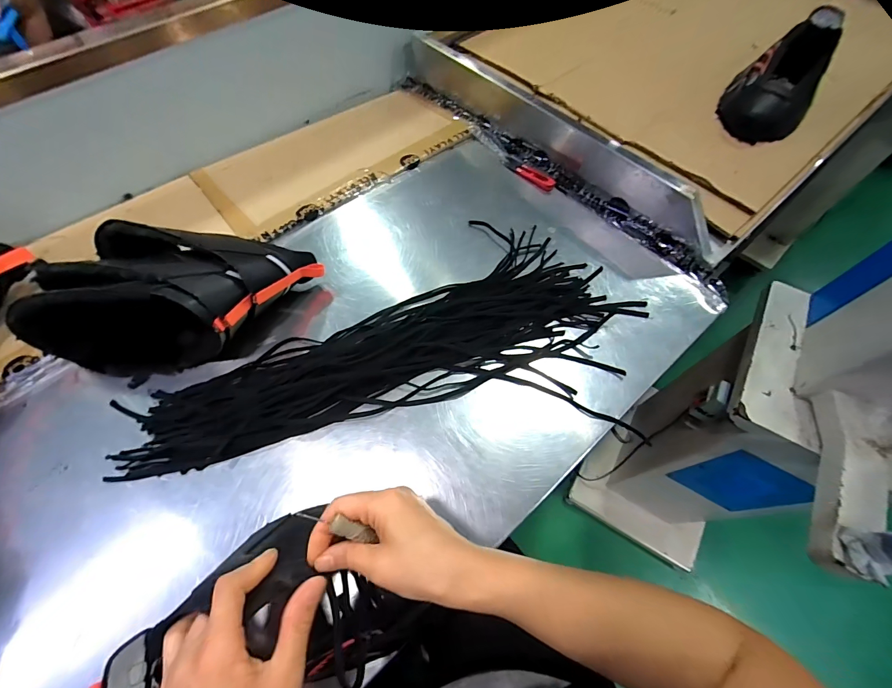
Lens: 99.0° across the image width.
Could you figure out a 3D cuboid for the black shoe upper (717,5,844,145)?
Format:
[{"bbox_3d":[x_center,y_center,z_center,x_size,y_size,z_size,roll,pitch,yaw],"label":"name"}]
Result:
[{"bbox_3d":[0.527,-0.416,0.592,0.120,0.085,0.233,40,69,17],"label":"black shoe upper"}]

